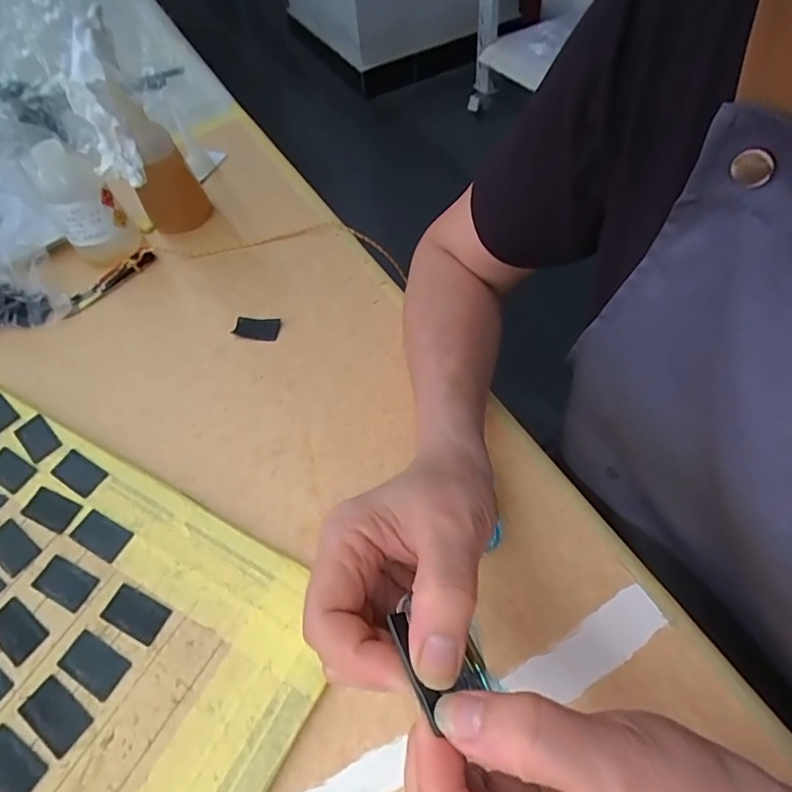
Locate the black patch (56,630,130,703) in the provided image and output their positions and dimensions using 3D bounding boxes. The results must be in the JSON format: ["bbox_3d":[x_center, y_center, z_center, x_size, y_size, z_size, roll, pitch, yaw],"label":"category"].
[{"bbox_3d":[-0.185,0.163,0.309,0.043,0.004,0.024,22,60,19],"label":"black patch"}]

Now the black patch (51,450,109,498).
[{"bbox_3d":[-0.243,0.058,0.388,0.044,0.004,0.023,25,61,20],"label":"black patch"}]

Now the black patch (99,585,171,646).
[{"bbox_3d":[-0.167,0.138,0.324,0.041,0.004,0.023,20,59,17],"label":"black patch"}]

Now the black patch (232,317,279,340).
[{"bbox_3d":[-0.128,-0.063,0.467,0.040,0.006,0.024,7,56,10],"label":"black patch"}]

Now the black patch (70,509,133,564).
[{"bbox_3d":[-0.209,0.097,0.358,0.042,0.004,0.023,22,60,19],"label":"black patch"}]

